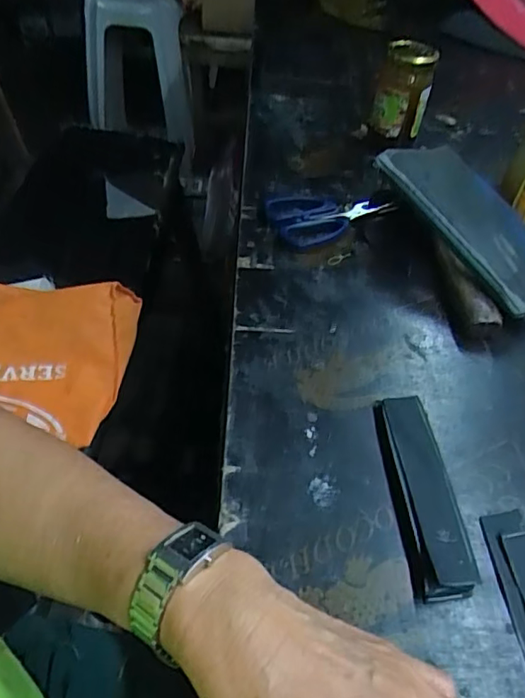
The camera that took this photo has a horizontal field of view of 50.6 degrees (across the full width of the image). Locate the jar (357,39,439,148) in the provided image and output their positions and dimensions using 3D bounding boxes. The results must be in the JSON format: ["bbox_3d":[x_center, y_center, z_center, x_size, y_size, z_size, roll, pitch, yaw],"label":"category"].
[{"bbox_3d":[0.154,-0.287,0.629,0.064,0.101,0.053,12,47,7],"label":"jar"}]

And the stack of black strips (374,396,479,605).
[{"bbox_3d":[0.104,0.088,0.362,0.034,0.016,0.139,-2,47,-6],"label":"stack of black strips"}]

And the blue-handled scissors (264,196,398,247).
[{"bbox_3d":[0.068,-0.142,0.571,0.121,0.021,0.079,-14,50,-16],"label":"blue-handled scissors"}]

